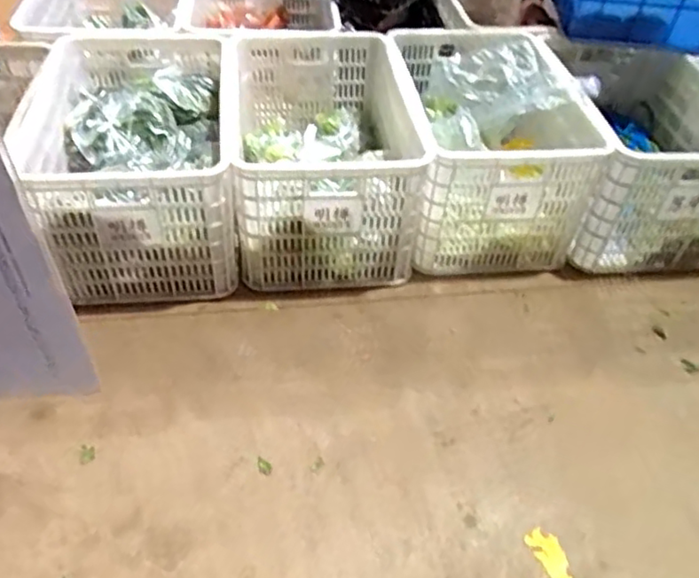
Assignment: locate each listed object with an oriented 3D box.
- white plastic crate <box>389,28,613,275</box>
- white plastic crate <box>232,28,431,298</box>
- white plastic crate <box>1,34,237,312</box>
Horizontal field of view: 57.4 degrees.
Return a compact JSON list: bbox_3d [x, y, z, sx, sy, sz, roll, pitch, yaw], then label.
[{"bbox_3d":[0.338,-0.388,1.657,0.423,0.354,0.628,-3,48,-7],"label":"white plastic crate"},{"bbox_3d":[-0.068,-0.336,1.572,0.418,0.326,0.641,-4,49,-8],"label":"white plastic crate"},{"bbox_3d":[-0.470,-0.314,1.492,0.410,0.310,0.652,-8,49,-12],"label":"white plastic crate"}]

